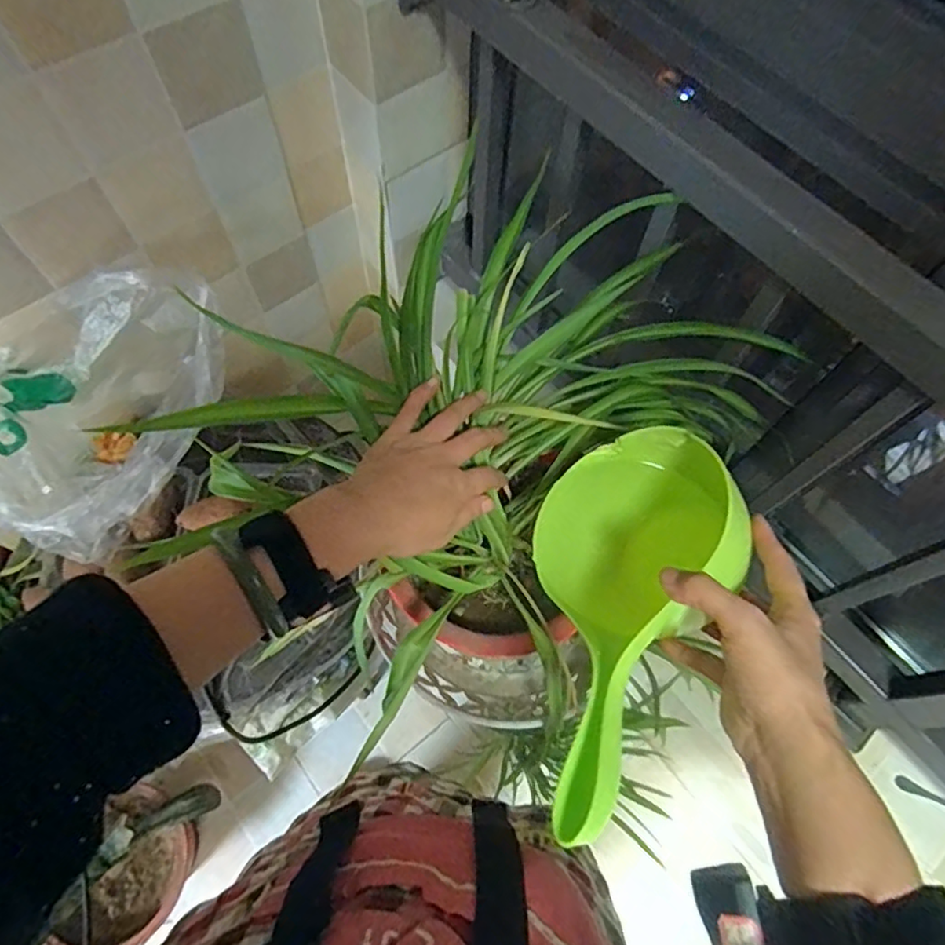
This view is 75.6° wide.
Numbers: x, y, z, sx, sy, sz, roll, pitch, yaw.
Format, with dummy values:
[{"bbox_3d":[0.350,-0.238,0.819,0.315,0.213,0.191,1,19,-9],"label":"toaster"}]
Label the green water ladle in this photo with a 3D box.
[{"bbox_3d":[0.102,0.084,0.401,0.134,0.123,0.294,17,38,5],"label":"green water ladle"}]

